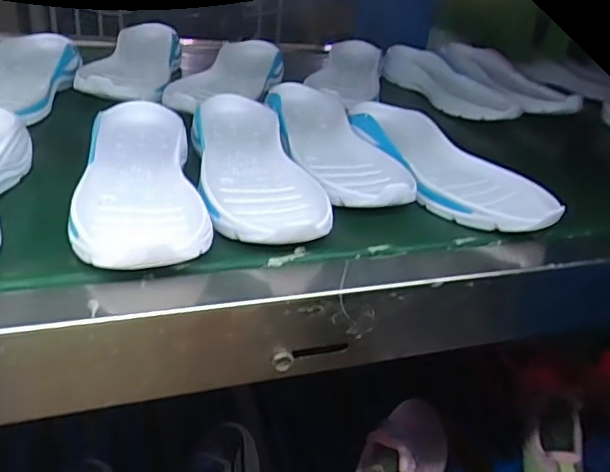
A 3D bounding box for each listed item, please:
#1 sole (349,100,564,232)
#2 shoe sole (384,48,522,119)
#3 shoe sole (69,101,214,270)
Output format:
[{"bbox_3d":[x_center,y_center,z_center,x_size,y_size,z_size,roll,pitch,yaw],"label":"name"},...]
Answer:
[{"bbox_3d":[0.135,-0.075,0.567,0.096,0.045,0.262,-15,41,-32],"label":"sole"},{"bbox_3d":[0.212,-0.230,0.839,0.077,0.046,0.255,-8,37,-24],"label":"shoe sole"},{"bbox_3d":[-0.135,-0.051,0.452,0.094,0.036,0.232,-3,36,-18],"label":"shoe sole"}]

